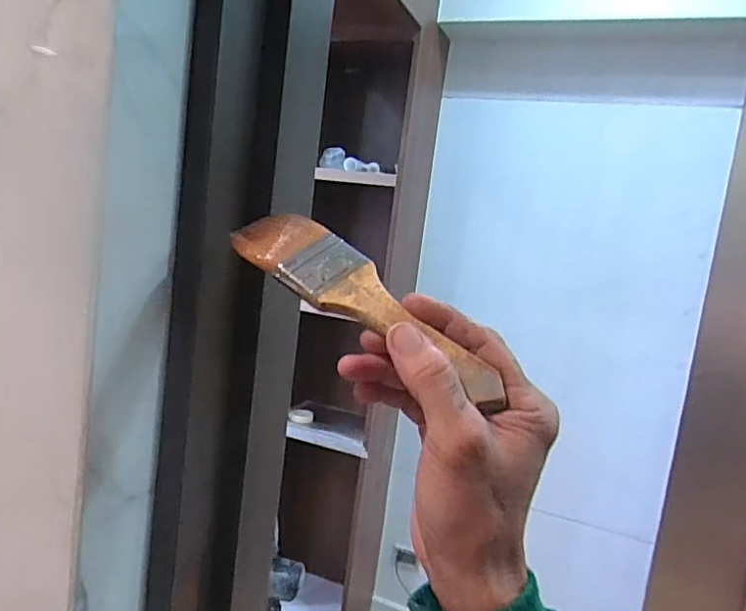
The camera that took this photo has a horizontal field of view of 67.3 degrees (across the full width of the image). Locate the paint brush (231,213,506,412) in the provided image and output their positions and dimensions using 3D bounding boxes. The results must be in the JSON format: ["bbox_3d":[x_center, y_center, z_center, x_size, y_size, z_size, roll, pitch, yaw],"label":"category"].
[{"bbox_3d":[-0.005,-0.003,0.293,0.168,0.009,0.044,39,59,24],"label":"paint brush"}]

